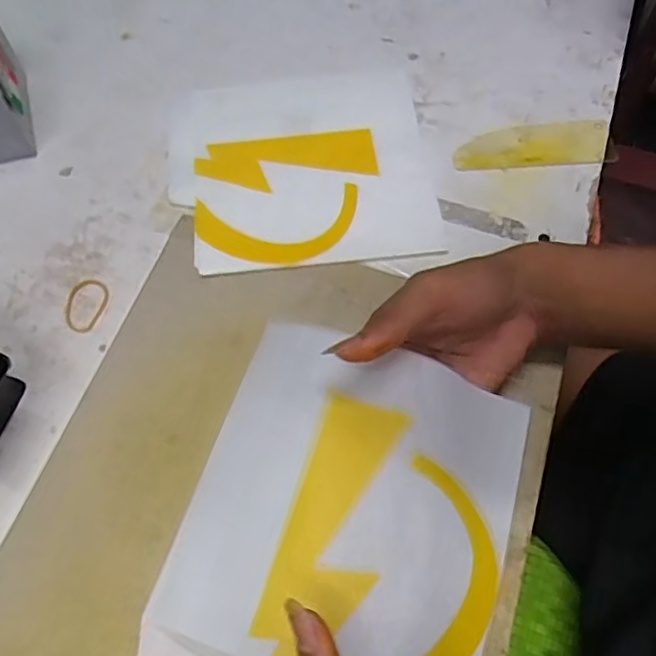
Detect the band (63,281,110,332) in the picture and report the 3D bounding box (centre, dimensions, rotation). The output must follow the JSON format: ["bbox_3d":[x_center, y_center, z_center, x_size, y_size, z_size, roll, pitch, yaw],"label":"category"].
[{"bbox_3d":[-0.164,-0.016,0.415,0.028,0.004,0.038,11,65,7],"label":"band"}]

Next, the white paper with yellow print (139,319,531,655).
[{"bbox_3d":[0.012,0.100,0.320,0.158,0.036,0.185,18,66,10],"label":"white paper with yellow print"}]

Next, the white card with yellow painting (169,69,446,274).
[{"bbox_3d":[-0.021,-0.123,0.460,0.187,0.009,0.179,-6,64,-1],"label":"white card with yellow painting"}]

